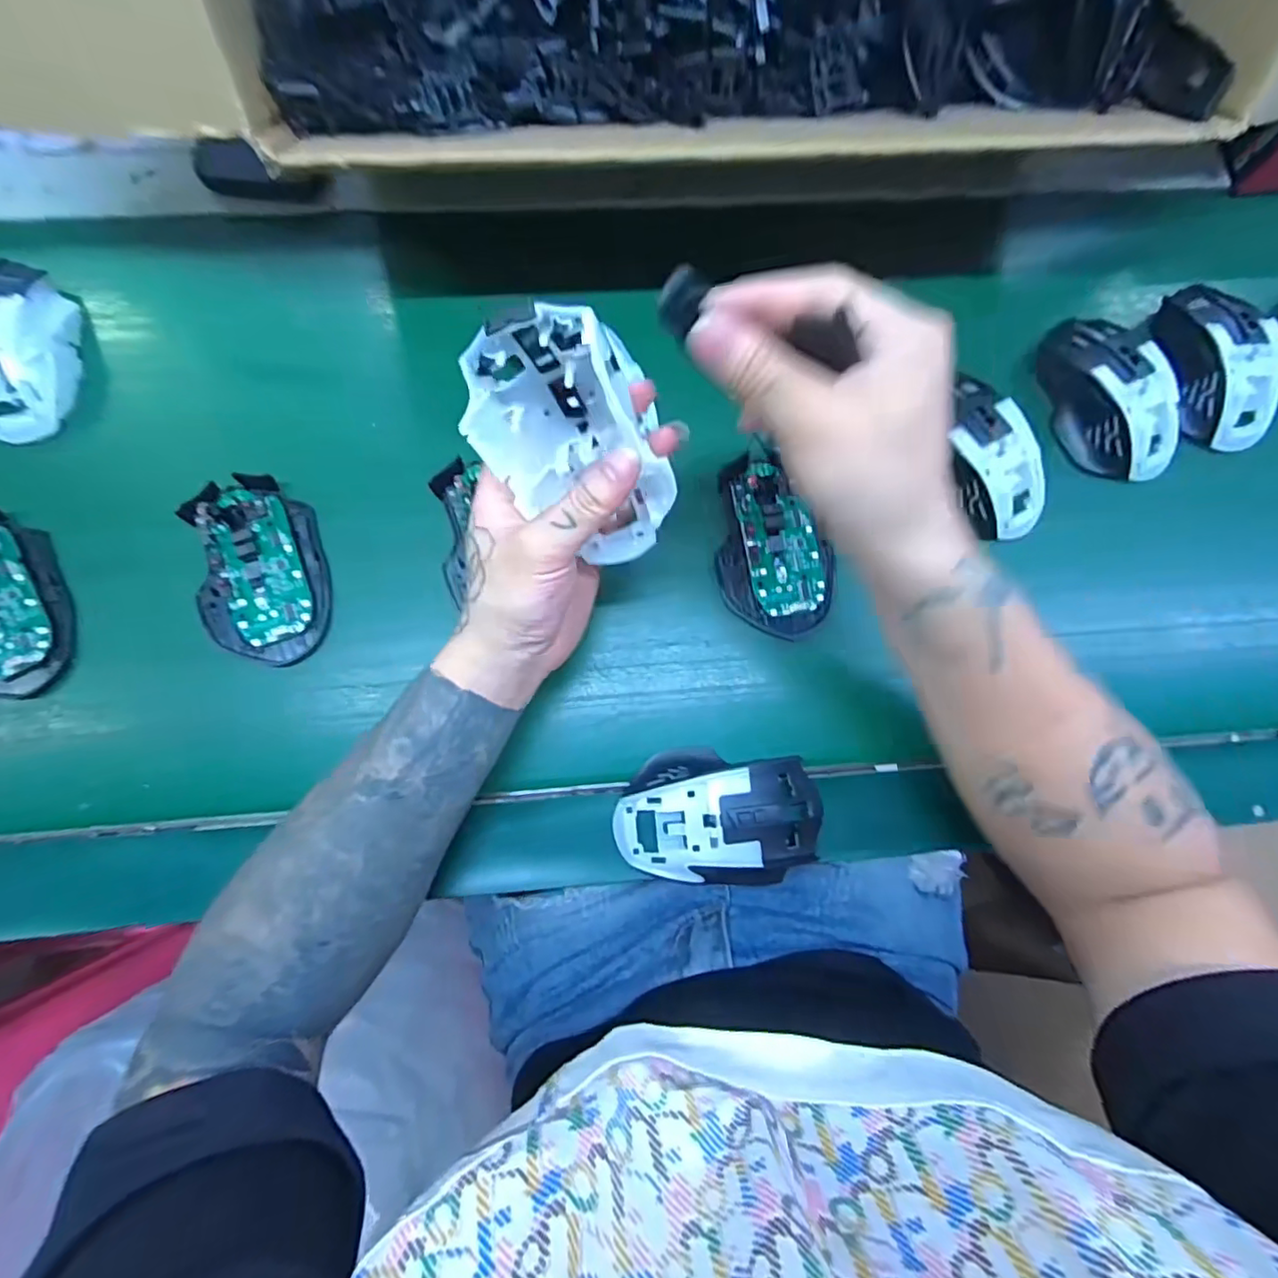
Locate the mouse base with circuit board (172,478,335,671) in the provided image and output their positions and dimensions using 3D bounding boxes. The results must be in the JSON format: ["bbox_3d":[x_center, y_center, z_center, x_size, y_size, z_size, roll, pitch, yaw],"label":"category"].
[{"bbox_3d":[-0.231,-0.042,0.357,0.070,0.018,0.114,-9,84,1],"label":"mouse base with circuit board"}]

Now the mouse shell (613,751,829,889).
[{"bbox_3d":[0.046,0.101,0.334,0.117,0.038,0.070,4,84,2],"label":"mouse shell"}]

